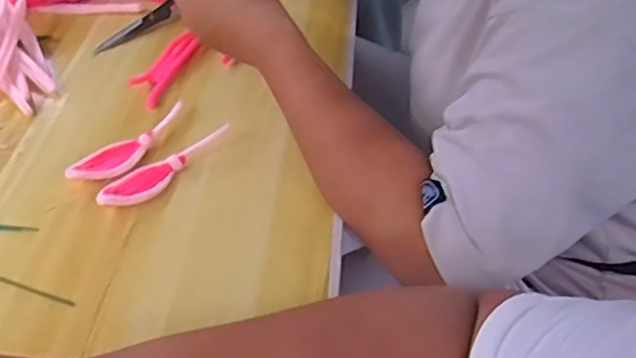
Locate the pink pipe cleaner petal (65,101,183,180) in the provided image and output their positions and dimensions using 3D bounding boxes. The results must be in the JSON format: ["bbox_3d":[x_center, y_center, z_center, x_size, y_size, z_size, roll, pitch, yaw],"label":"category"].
[{"bbox_3d":[-0.153,-0.027,0.544,0.112,0.013,0.032,-33,53,-30],"label":"pink pipe cleaner petal"}]

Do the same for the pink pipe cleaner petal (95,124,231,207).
[{"bbox_3d":[-0.121,-0.011,0.527,0.030,0.010,0.121,32,52,29],"label":"pink pipe cleaner petal"}]

